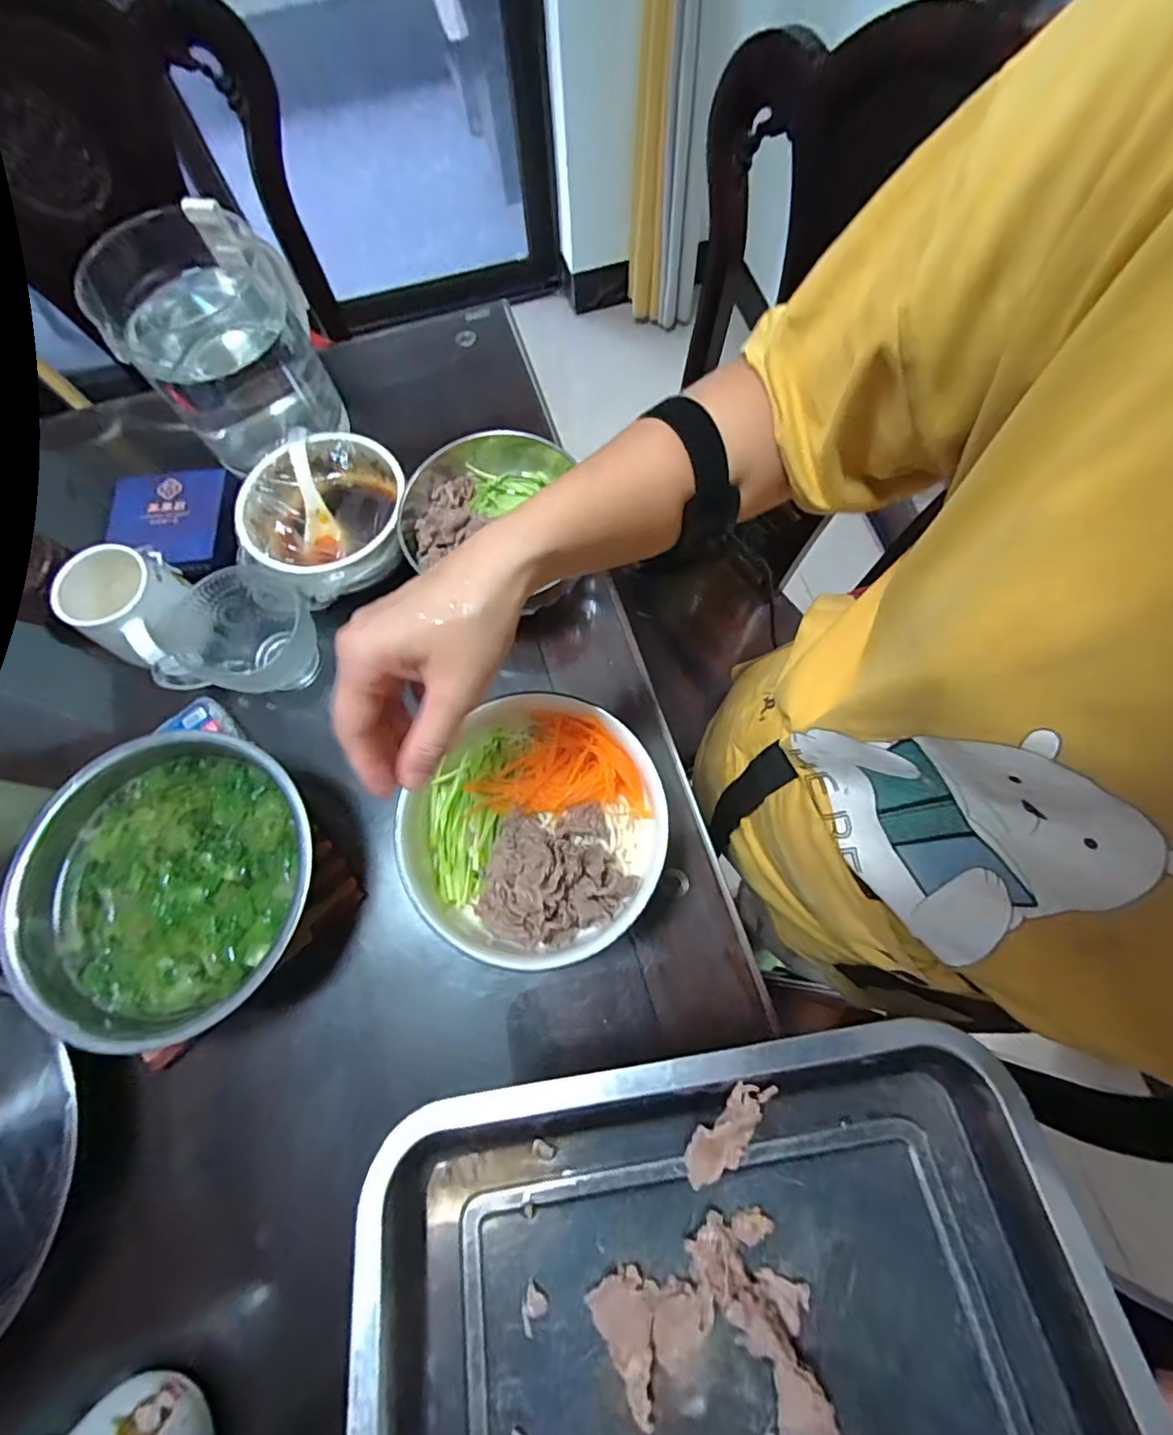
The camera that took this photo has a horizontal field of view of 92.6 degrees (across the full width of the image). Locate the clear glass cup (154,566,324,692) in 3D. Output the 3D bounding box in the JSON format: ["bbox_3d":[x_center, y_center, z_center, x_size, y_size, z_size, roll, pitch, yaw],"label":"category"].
[{"bbox_3d":[-0.311,-0.067,0.524,0.124,0.094,0.104,-5,72,-1],"label":"clear glass cup"}]

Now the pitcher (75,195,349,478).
[{"bbox_3d":[-0.336,-0.348,0.534,0.159,0.169,0.134,-27,74,-8],"label":"pitcher"}]

